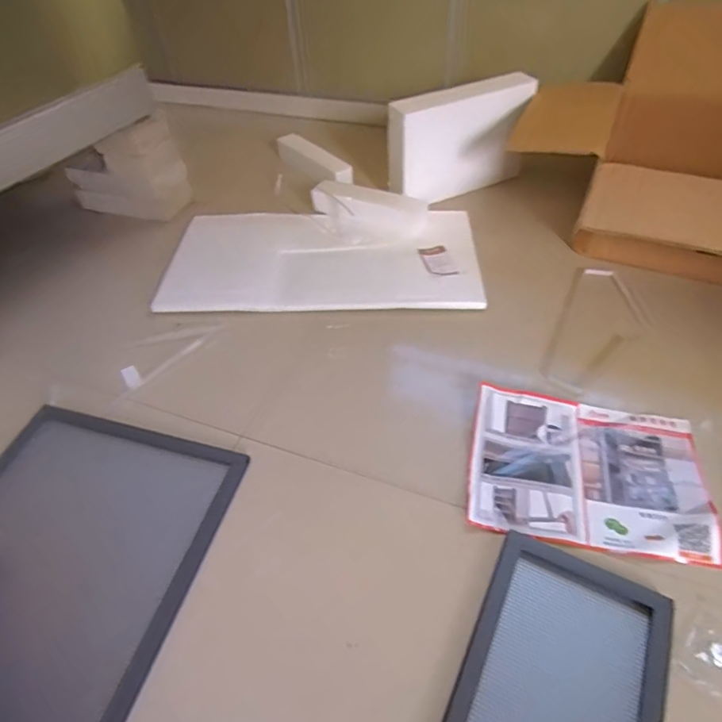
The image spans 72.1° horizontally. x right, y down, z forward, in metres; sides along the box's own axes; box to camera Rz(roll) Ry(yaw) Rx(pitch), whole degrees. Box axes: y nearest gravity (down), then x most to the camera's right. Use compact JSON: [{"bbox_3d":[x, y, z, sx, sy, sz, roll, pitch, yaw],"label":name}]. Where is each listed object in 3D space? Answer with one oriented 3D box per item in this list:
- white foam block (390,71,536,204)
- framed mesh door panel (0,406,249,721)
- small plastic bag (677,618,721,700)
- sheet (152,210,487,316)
[{"bbox_3d":[0.197,-0.438,1.000,0.300,0.204,0.052,-21,51,-15],"label":"white foam block"},{"bbox_3d":[-0.336,0.230,0.554,0.293,0.029,0.361,10,50,12],"label":"framed mesh door panel"},{"bbox_3d":[0.340,0.286,0.483,0.043,0.006,0.067,32,57,28],"label":"small plastic bag"},{"bbox_3d":[-0.070,-0.191,0.916,0.550,0.033,0.277,1,52,1],"label":"sheet"}]

